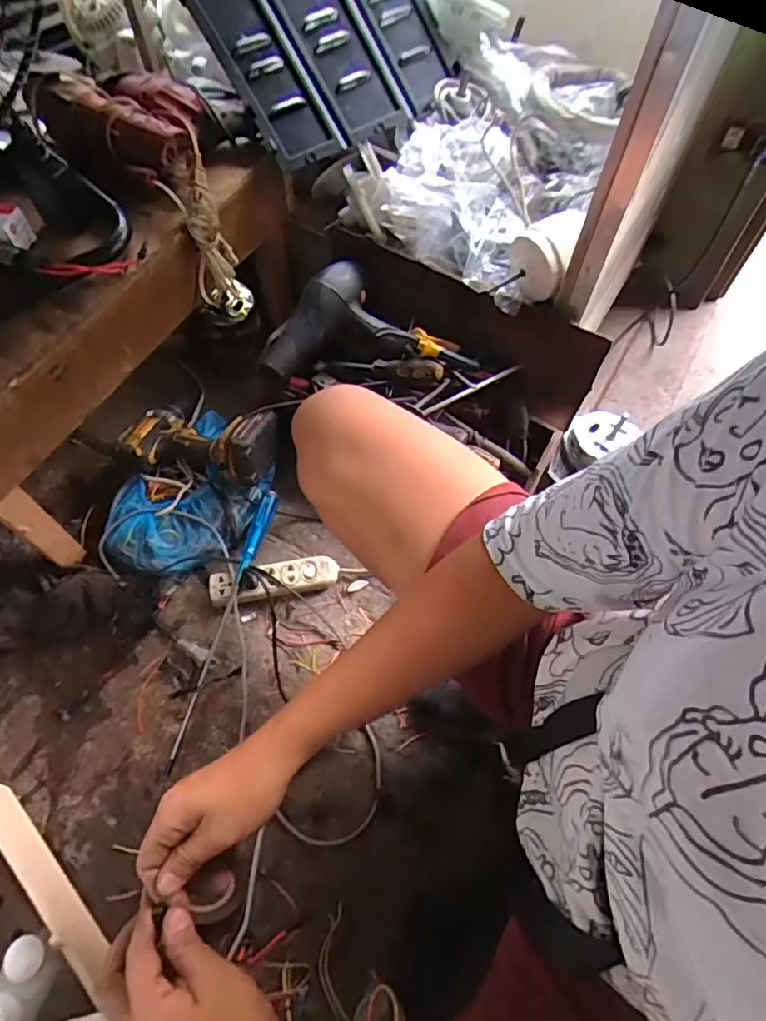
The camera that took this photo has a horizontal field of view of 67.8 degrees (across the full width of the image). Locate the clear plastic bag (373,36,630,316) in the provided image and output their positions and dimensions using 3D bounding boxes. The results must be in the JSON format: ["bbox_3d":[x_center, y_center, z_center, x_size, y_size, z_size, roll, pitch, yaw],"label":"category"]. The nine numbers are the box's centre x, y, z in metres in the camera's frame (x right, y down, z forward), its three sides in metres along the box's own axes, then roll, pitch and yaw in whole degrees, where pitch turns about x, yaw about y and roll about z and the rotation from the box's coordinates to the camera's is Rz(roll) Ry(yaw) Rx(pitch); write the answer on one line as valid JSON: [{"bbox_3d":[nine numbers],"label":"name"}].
[{"bbox_3d":[0.189,-0.535,0.867,0.255,0.164,0.414,30,63,15],"label":"clear plastic bag"}]

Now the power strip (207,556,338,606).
[{"bbox_3d":[-0.157,0.102,0.831,0.181,0.033,0.050,-9,60,-7],"label":"power strip"}]

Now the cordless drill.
[{"bbox_3d":[-0.280,-0.115,0.870,0.217,0.081,0.119,13,60,6],"label":"cordless drill"}]

